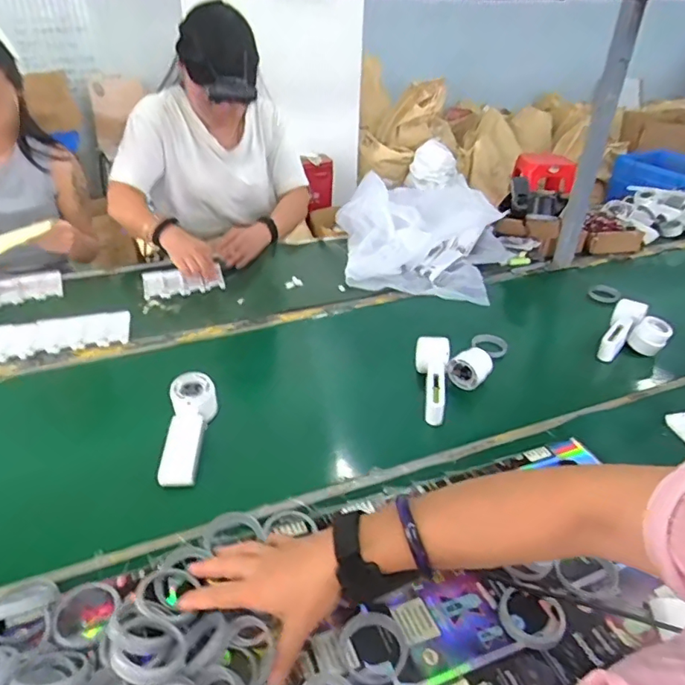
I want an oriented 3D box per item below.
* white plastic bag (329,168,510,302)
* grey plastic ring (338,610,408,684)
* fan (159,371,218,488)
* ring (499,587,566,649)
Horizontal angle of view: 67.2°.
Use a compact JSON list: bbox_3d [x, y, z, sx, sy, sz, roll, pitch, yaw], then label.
[{"bbox_3d":[0.183,-0.243,1.150,0.373,0.146,0.360,3,33,2],"label":"white plastic bag"},{"bbox_3d":[0.027,0.273,0.463,0.061,0.010,0.060,1,33,-1],"label":"grey plastic ring"},{"bbox_3d":[-0.206,0.116,0.690,0.058,0.032,0.168,0,47,-3],"label":"fan"},{"bbox_3d":[0.182,0.262,0.492,0.062,0.009,0.055,11,34,13],"label":"ring"}]

